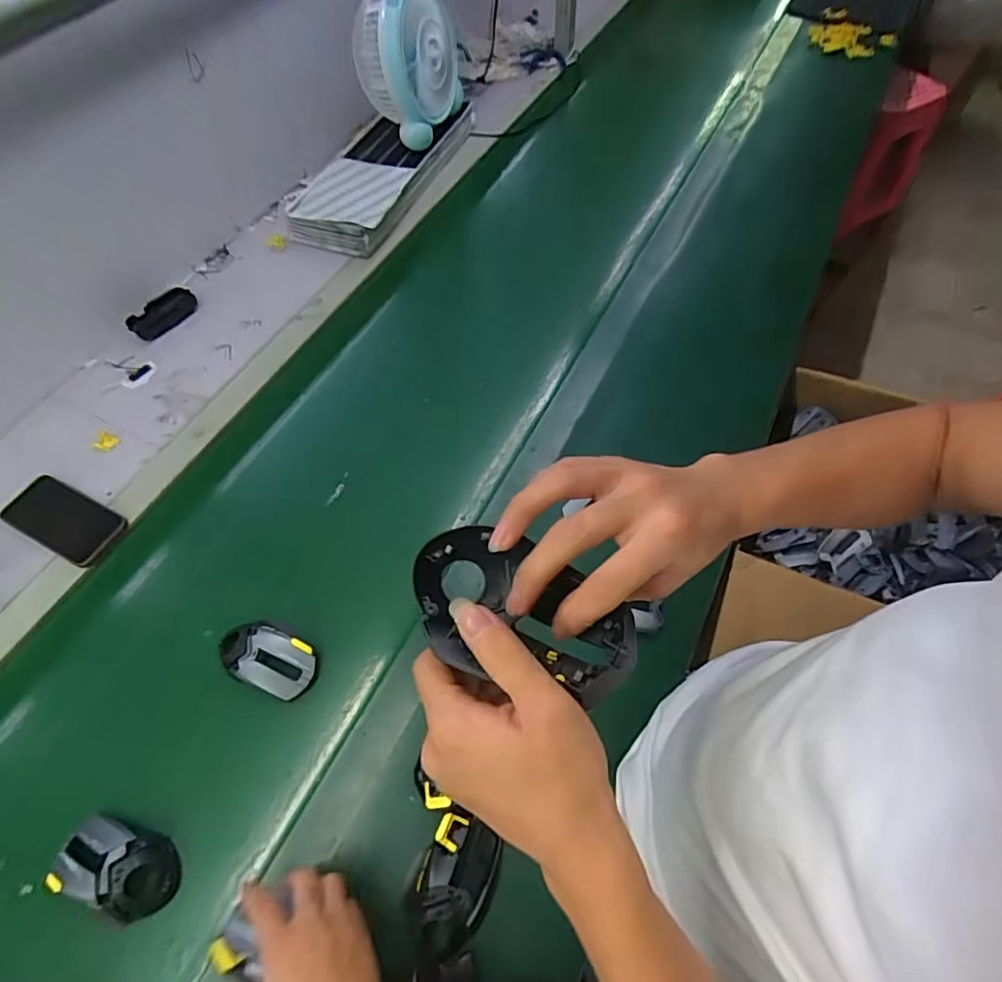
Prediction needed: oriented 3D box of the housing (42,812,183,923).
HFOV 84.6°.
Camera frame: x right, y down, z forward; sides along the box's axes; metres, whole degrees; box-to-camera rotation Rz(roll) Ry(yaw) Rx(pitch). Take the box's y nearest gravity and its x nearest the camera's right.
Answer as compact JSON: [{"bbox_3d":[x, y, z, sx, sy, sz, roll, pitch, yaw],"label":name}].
[{"bbox_3d":[-0.364,0.354,0.520,0.113,0.041,0.066,19,62,11],"label":"housing"}]

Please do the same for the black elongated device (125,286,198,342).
[{"bbox_3d":[-0.552,-0.293,0.894,0.059,0.025,0.107,33,64,16],"label":"black elongated device"}]

